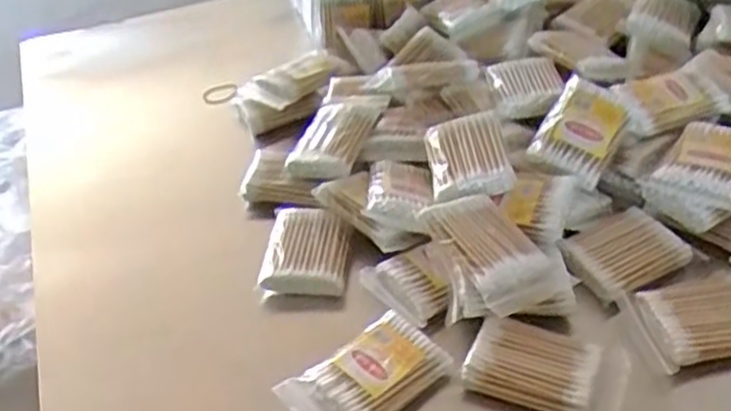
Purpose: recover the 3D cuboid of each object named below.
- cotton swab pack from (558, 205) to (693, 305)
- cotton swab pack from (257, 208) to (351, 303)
[{"bbox_3d":[0.178,0.031,0.505,0.080,0.015,0.060,-20,42,-17],"label":"cotton swab pack"},{"bbox_3d":[-0.042,0.034,0.535,0.060,0.021,0.078,1,40,6],"label":"cotton swab pack"}]

